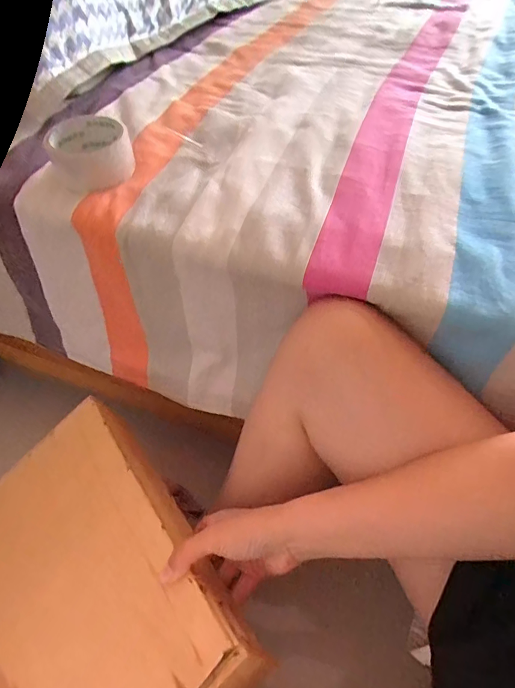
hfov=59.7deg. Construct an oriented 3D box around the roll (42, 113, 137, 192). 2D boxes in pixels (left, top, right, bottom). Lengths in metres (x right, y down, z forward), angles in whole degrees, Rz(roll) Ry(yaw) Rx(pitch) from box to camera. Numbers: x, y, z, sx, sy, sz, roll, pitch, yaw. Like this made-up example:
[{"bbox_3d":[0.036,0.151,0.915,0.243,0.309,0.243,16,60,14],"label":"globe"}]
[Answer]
[{"bbox_3d":[-0.186,-0.215,0.502,0.085,0.045,0.086,0,50,1],"label":"roll"}]

